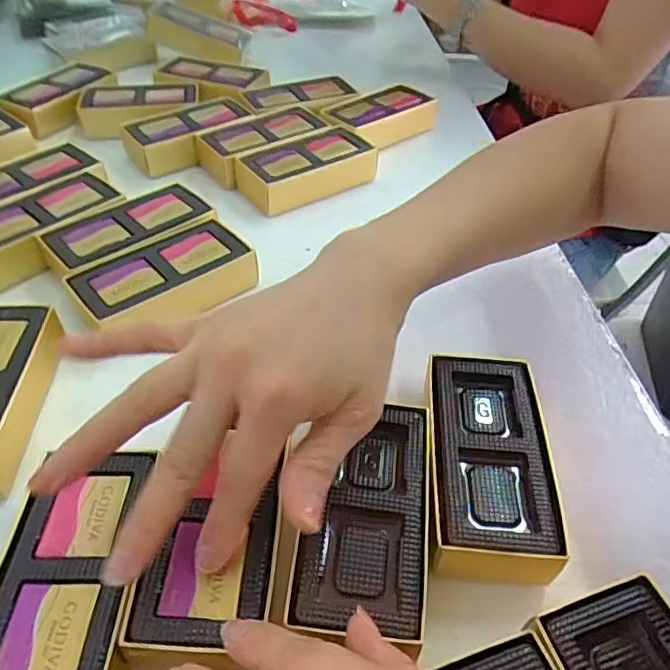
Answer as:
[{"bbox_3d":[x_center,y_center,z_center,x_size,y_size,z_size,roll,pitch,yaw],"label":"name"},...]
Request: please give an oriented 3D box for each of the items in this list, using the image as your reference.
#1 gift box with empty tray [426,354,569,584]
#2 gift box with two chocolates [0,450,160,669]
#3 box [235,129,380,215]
[{"bbox_3d":[0.076,0.066,0.284,0.058,0.030,0.124,5,46,3],"label":"gift box with empty tray"},{"bbox_3d":[-0.108,0.108,0.239,0.061,0.032,0.114,0,45,-4],"label":"gift box with two chocolates"},{"bbox_3d":[-0.025,-0.147,0.495,0.119,0.033,0.062,-24,51,-24],"label":"box"}]

